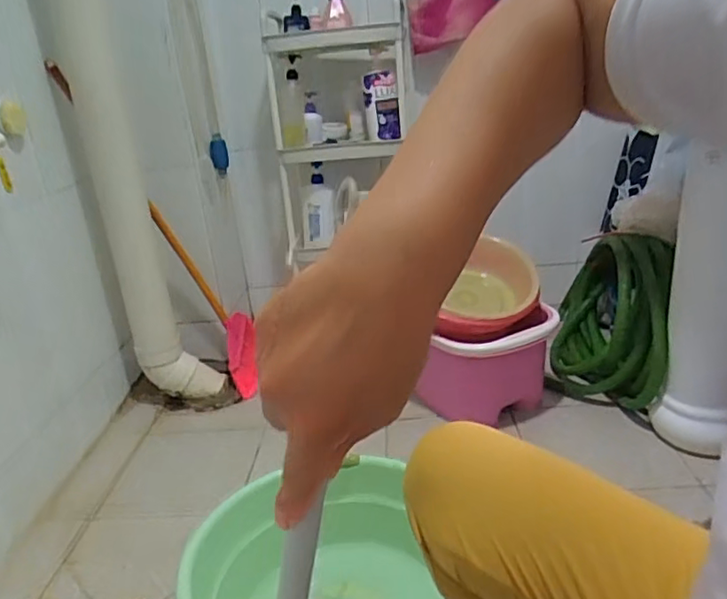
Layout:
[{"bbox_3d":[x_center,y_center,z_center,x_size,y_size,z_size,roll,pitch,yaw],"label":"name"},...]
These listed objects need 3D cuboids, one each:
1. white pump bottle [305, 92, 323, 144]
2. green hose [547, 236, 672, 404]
[{"bbox_3d":[-0.134,-0.482,1.576,0.048,0.123,0.036,-5,21,0],"label":"white pump bottle"},{"bbox_3d":[0.590,0.033,1.445,0.238,0.325,0.479,3,23,18],"label":"green hose"}]

